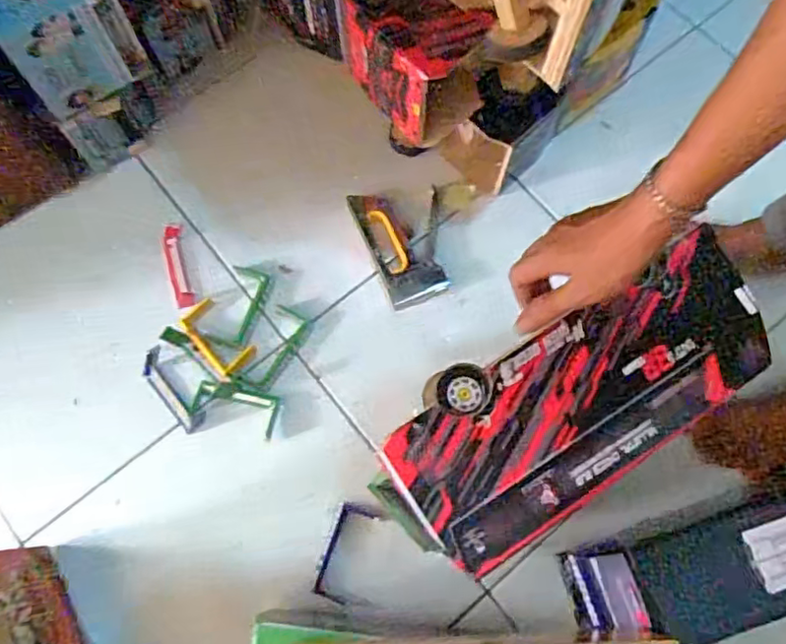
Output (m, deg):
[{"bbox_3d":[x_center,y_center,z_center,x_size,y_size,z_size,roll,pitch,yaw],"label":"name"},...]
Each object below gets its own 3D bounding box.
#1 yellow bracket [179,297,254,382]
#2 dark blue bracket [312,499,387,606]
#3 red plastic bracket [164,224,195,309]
[{"bbox_3d":[-0.232,0.019,0.815,0.057,0.026,0.113,-41,77,-12],"label":"yellow bracket"},{"bbox_3d":[-0.056,0.275,0.749,0.056,0.010,0.111,21,74,6],"label":"dark blue bracket"},{"bbox_3d":[-0.290,-0.077,0.846,0.026,0.031,0.116,-15,73,-4],"label":"red plastic bracket"}]

